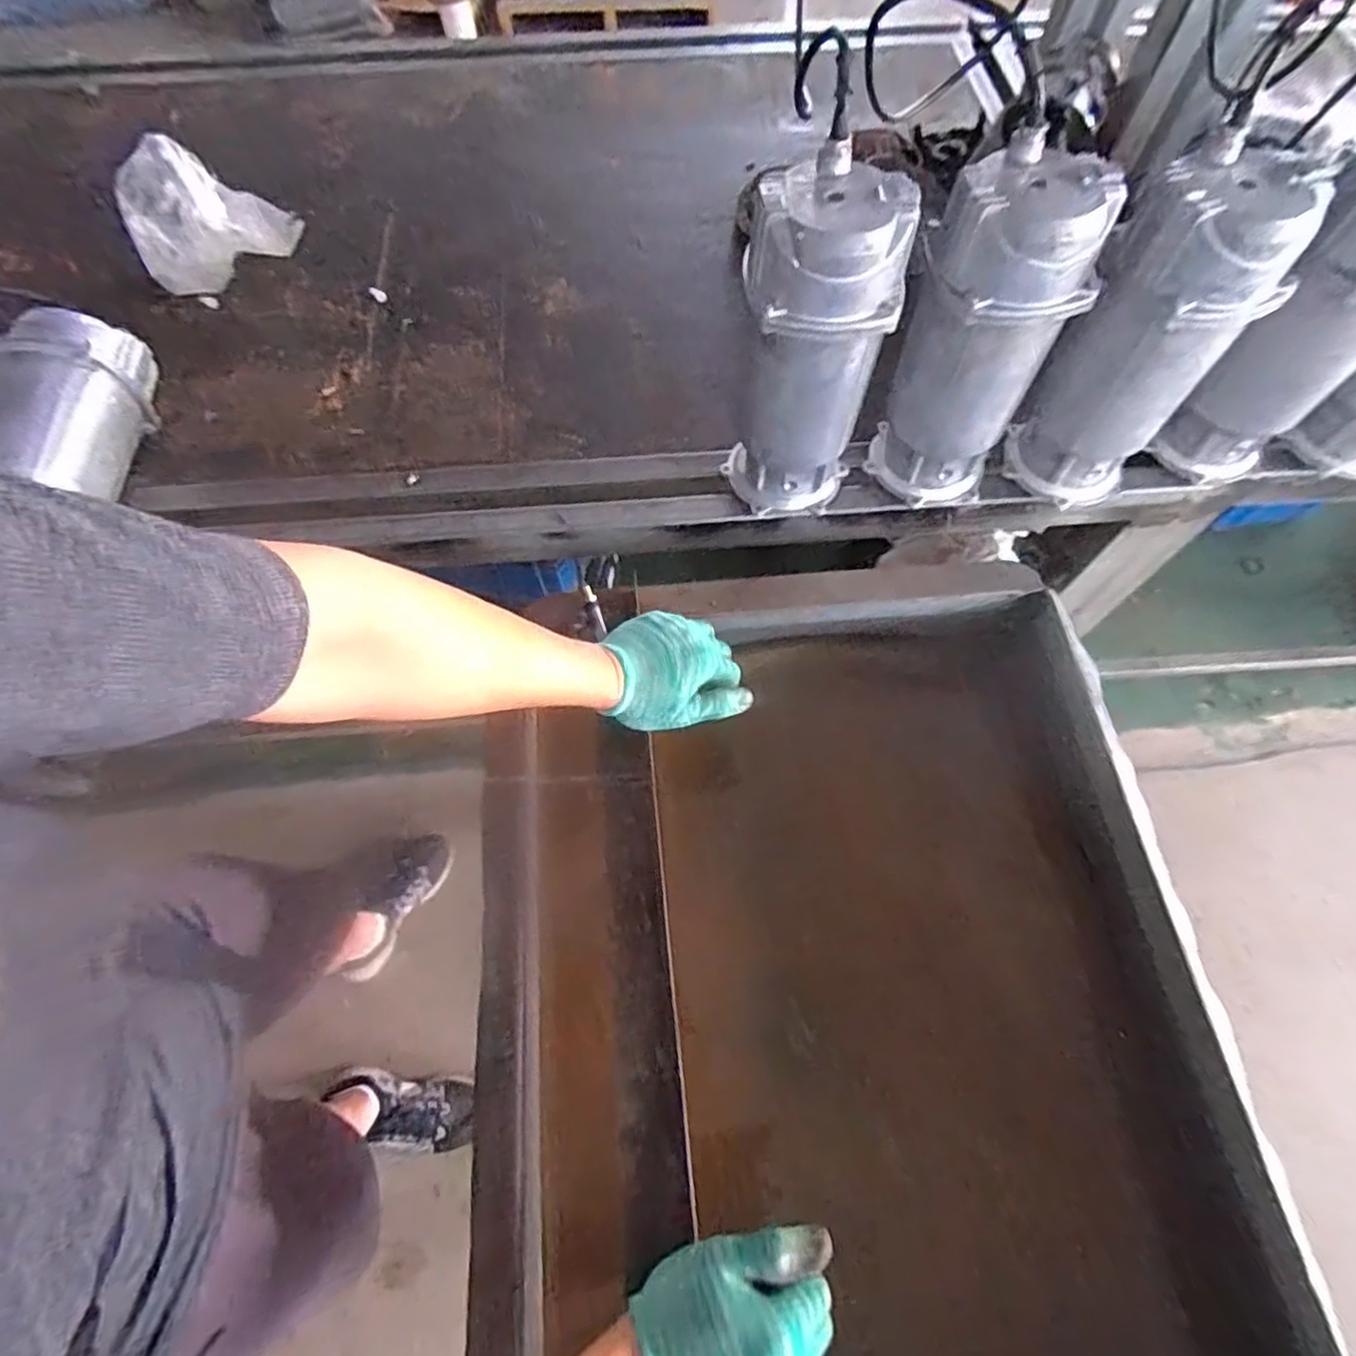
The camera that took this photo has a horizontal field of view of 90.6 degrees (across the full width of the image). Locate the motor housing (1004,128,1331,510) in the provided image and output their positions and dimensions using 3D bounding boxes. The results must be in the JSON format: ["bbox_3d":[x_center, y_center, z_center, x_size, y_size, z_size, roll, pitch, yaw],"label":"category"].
[{"bbox_3d":[0.427,-0.300,0.639,0.124,0.293,0.124,36,69,16],"label":"motor housing"}]

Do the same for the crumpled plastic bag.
[{"bbox_3d":[-0.612,-0.604,0.875,0.208,0.140,0.099,-13,65,-6],"label":"crumpled plastic bag"}]

